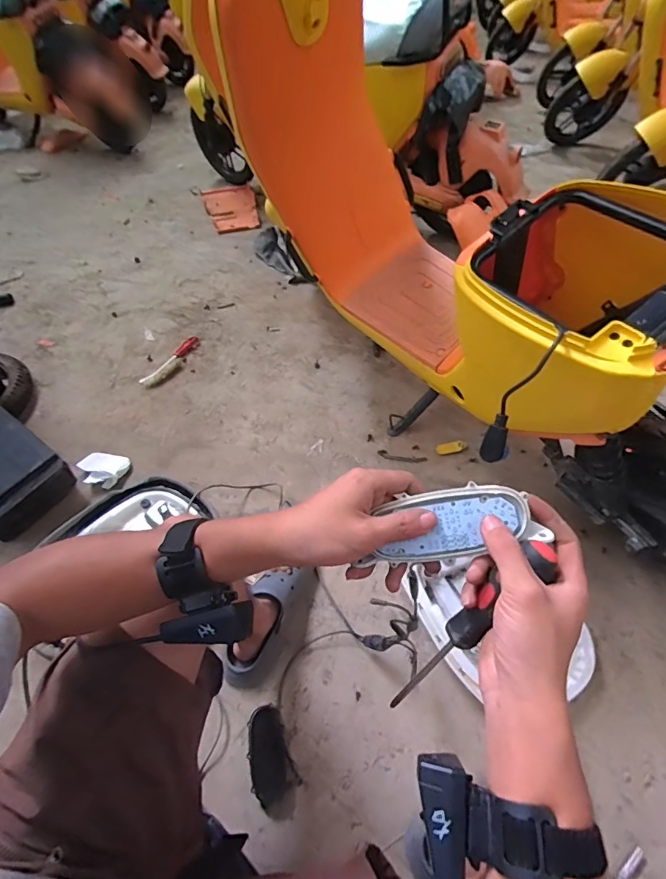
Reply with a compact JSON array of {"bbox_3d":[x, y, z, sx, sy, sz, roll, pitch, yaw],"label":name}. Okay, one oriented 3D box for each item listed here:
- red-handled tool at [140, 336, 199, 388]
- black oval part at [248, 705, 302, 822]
[{"bbox_3d":[-0.439,-0.215,1.230,0.059,0.018,0.215,21,55,19],"label":"red-handled tool"},{"bbox_3d":[-0.098,0.502,0.691,0.064,0.012,0.145,-21,53,-13],"label":"black oval part"}]

